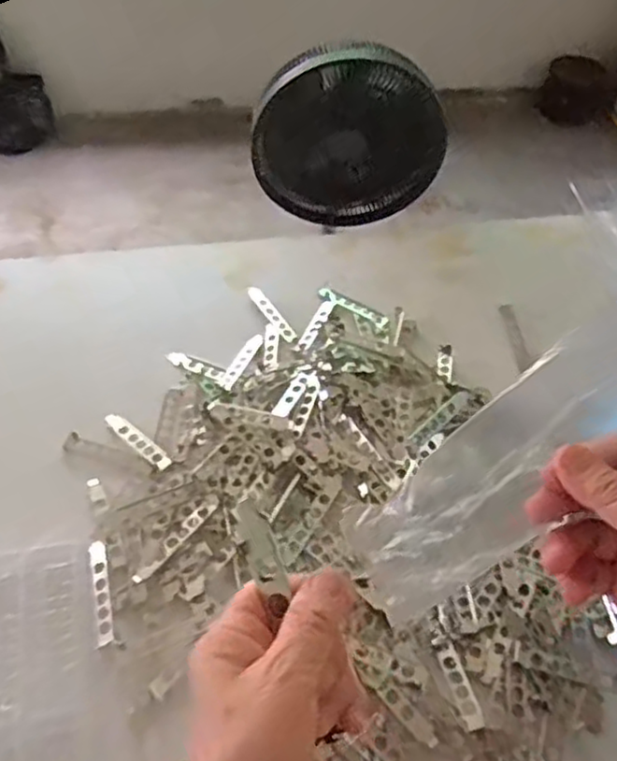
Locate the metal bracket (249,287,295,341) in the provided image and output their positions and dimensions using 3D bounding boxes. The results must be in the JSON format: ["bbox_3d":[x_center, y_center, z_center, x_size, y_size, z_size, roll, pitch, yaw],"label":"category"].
[{"bbox_3d":[-0.051,-0.094,0.971,0.019,0.008,0.120,-26,57,-22],"label":"metal bracket"}]

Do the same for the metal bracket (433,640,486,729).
[{"bbox_3d":[0.144,0.290,0.671,0.021,0.008,0.086,-9,39,-10],"label":"metal bracket"}]

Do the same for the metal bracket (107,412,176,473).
[{"bbox_3d":[-0.203,0.071,0.833,0.109,0.006,0.021,36,58,23],"label":"metal bracket"}]

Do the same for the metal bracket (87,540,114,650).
[{"bbox_3d":[-0.214,0.218,0.724,0.017,0.004,0.115,-7,48,-16],"label":"metal bracket"}]

